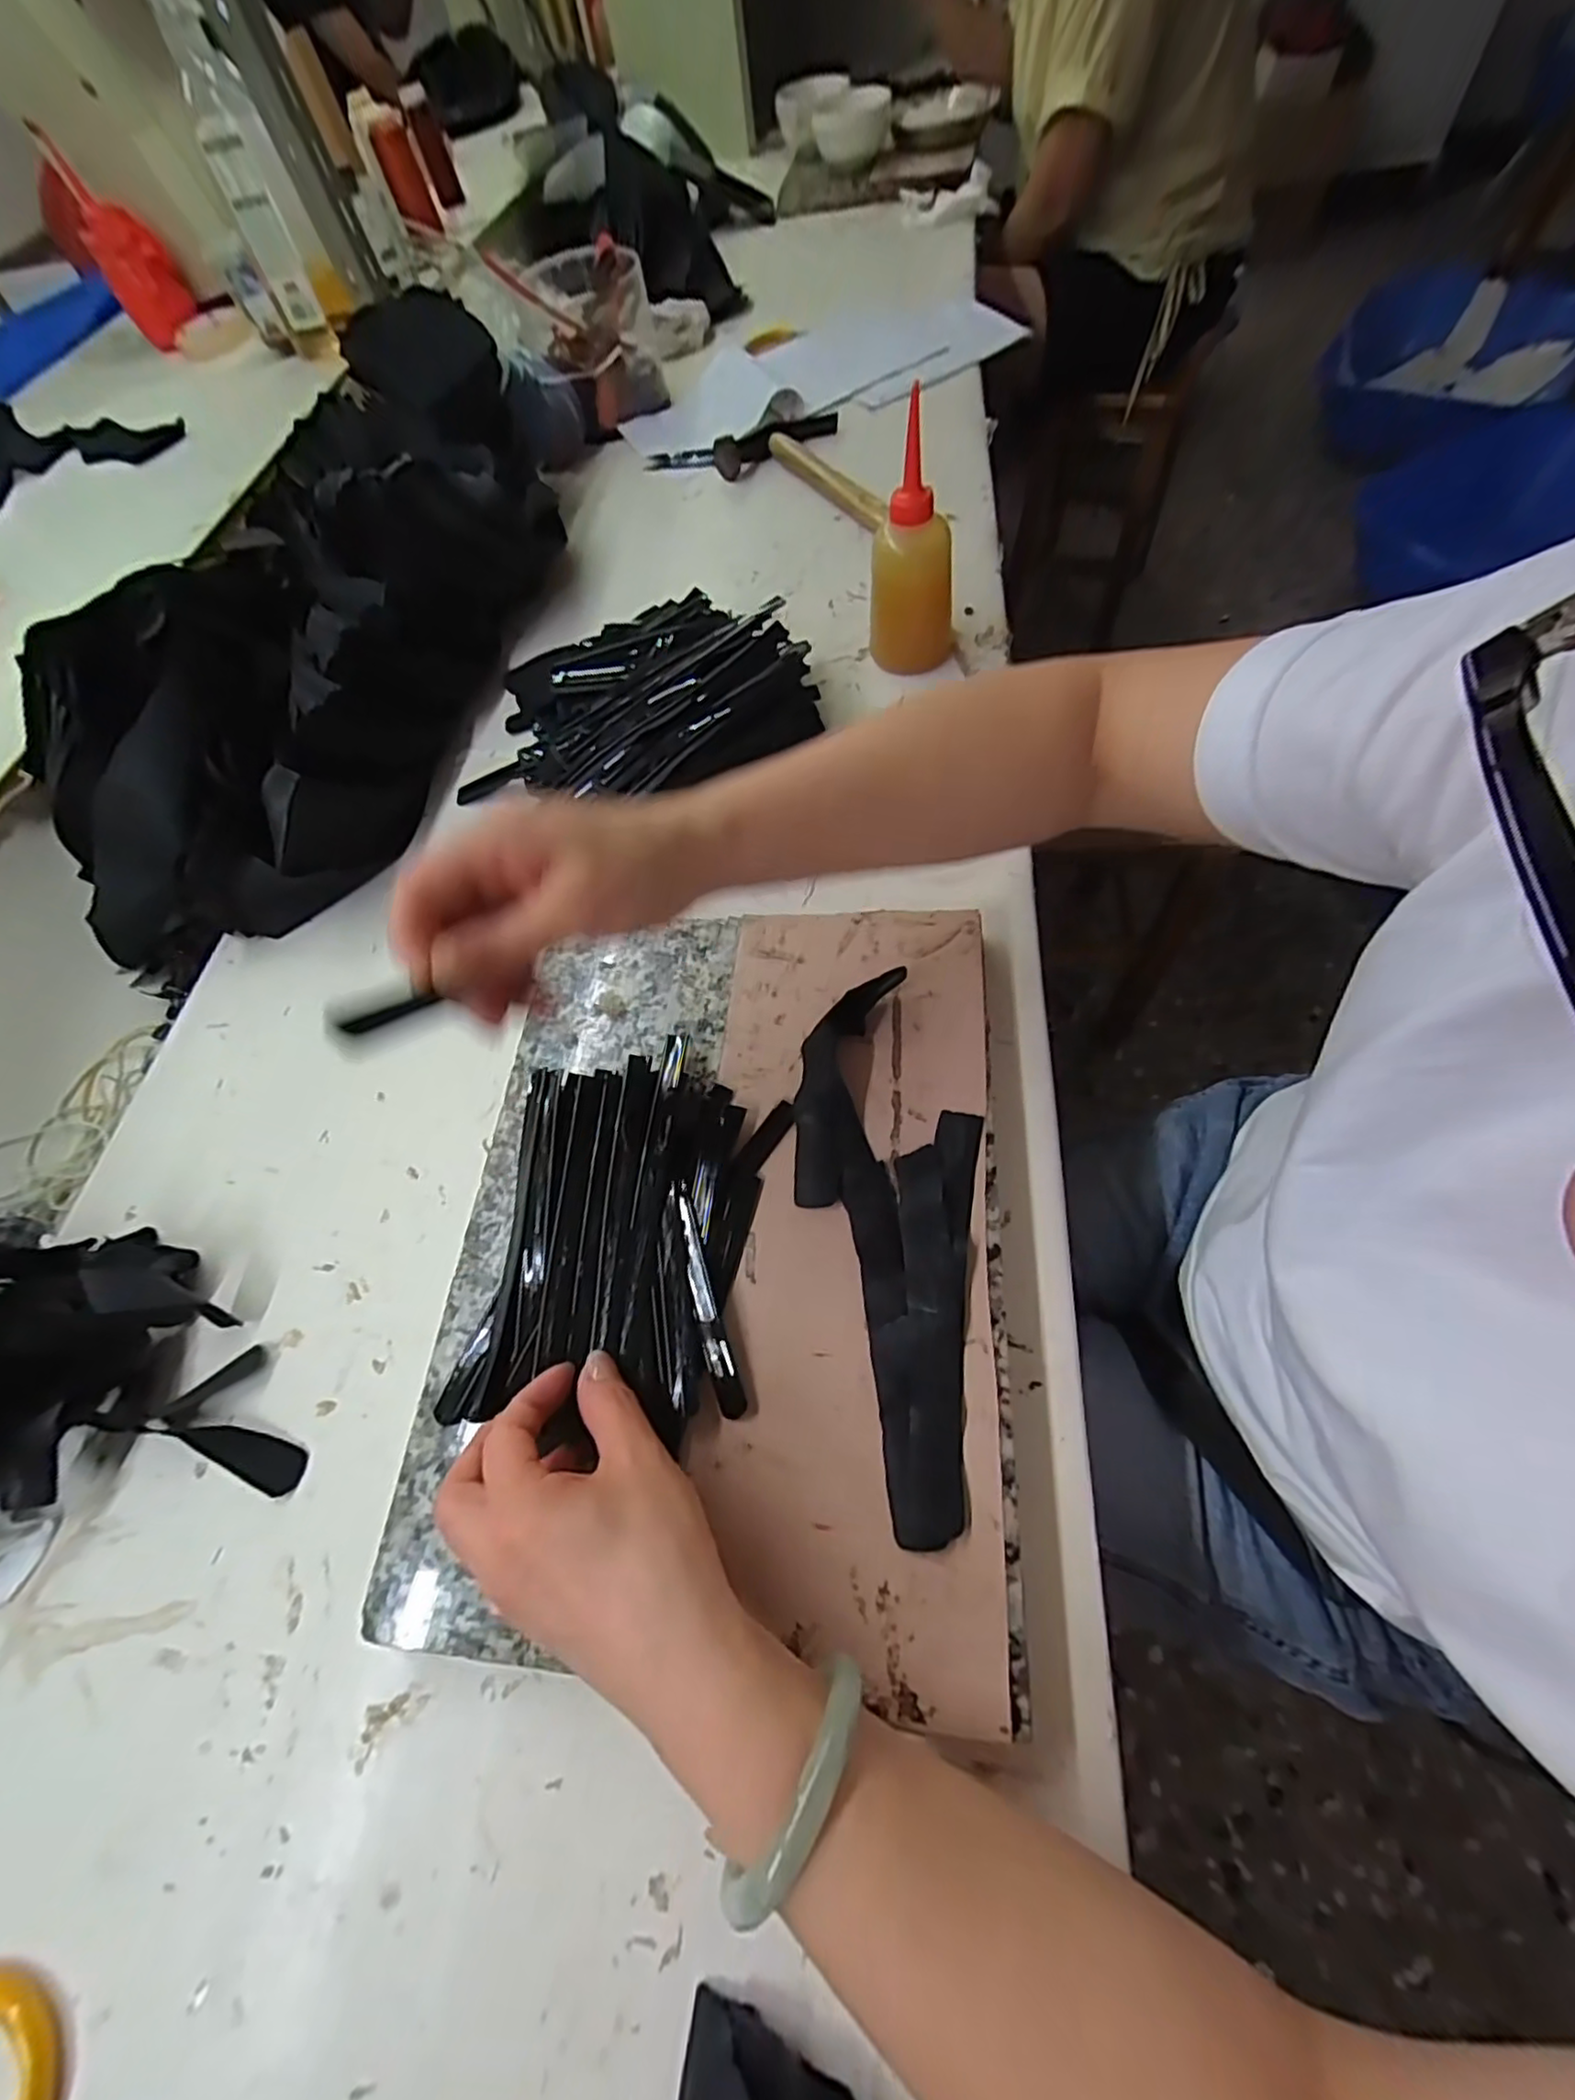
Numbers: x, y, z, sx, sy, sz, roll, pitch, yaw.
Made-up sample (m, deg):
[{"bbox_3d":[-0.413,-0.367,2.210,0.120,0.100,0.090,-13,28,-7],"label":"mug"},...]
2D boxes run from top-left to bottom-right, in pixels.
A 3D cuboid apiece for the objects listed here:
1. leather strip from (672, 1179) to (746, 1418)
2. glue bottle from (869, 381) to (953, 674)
[{"bbox_3d":[-0.041,0.117,0.328,0.011,0.008,0.110,-18,64,-6],"label":"leather strip"},{"bbox_3d":[0.096,-0.361,0.505,0.064,0.146,0.049,10,65,13],"label":"glue bottle"}]

